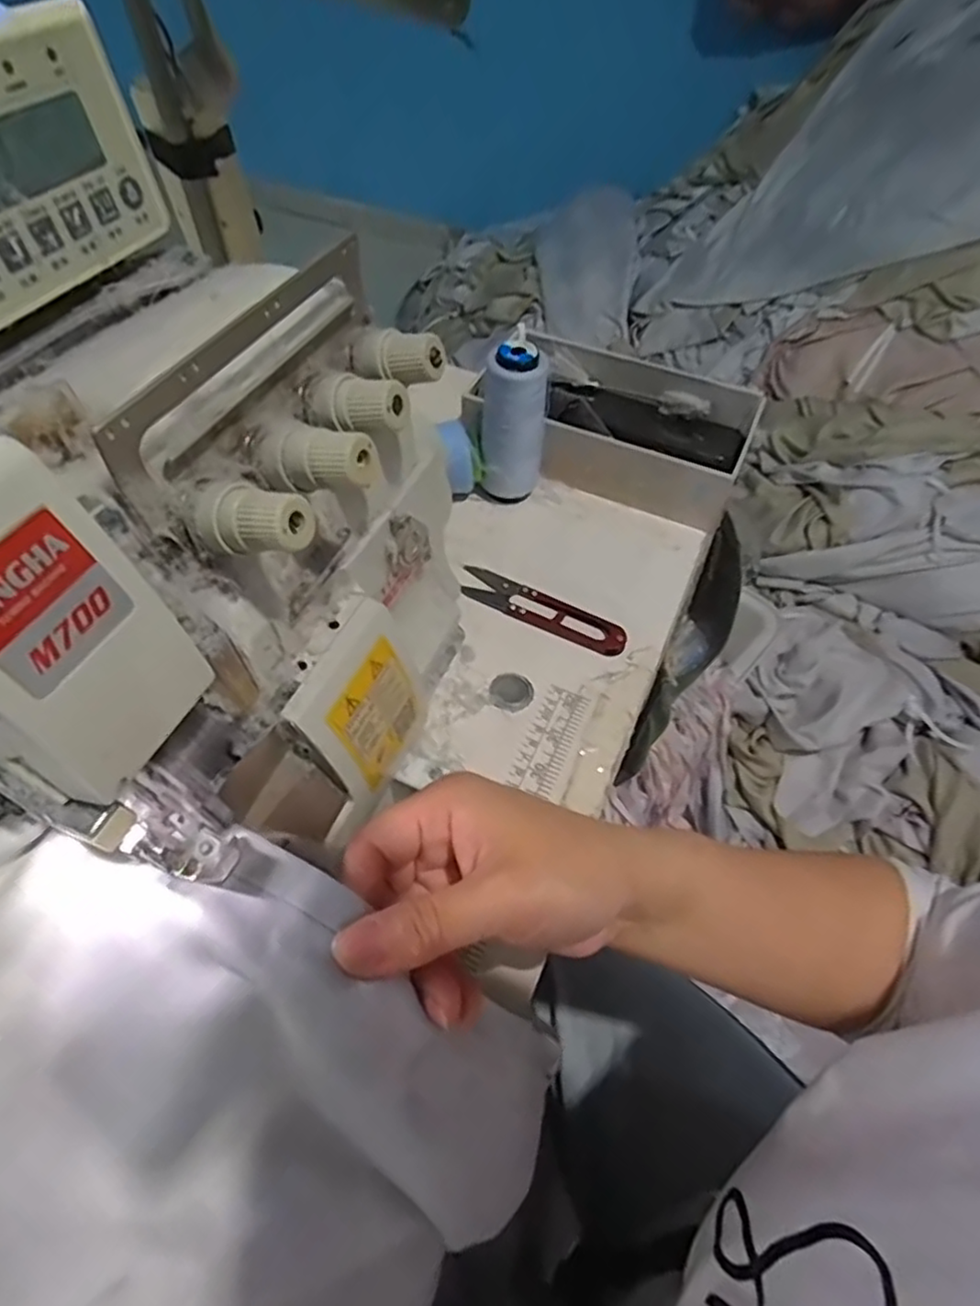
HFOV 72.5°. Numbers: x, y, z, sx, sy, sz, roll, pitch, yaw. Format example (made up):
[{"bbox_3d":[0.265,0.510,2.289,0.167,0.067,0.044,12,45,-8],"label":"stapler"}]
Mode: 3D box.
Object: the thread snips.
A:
[{"bbox_3d":[0.034,-0.029,0.438,0.116,0.009,0.028,28,58,16],"label":"thread snips"}]

